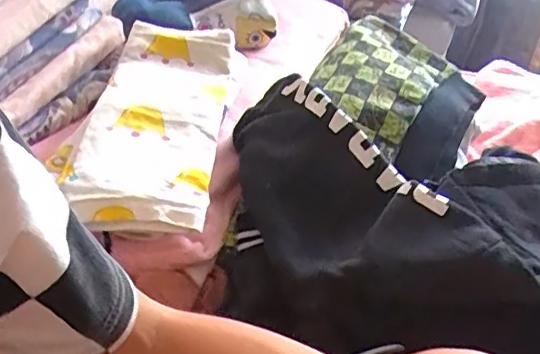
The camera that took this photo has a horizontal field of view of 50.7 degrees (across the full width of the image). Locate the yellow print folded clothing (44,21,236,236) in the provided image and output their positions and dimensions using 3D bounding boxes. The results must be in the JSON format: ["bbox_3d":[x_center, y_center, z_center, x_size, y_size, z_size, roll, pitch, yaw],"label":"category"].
[{"bbox_3d":[-0.115,-0.063,0.585,0.139,0.030,0.304,13,42,-3],"label":"yellow print folded clothing"}]

